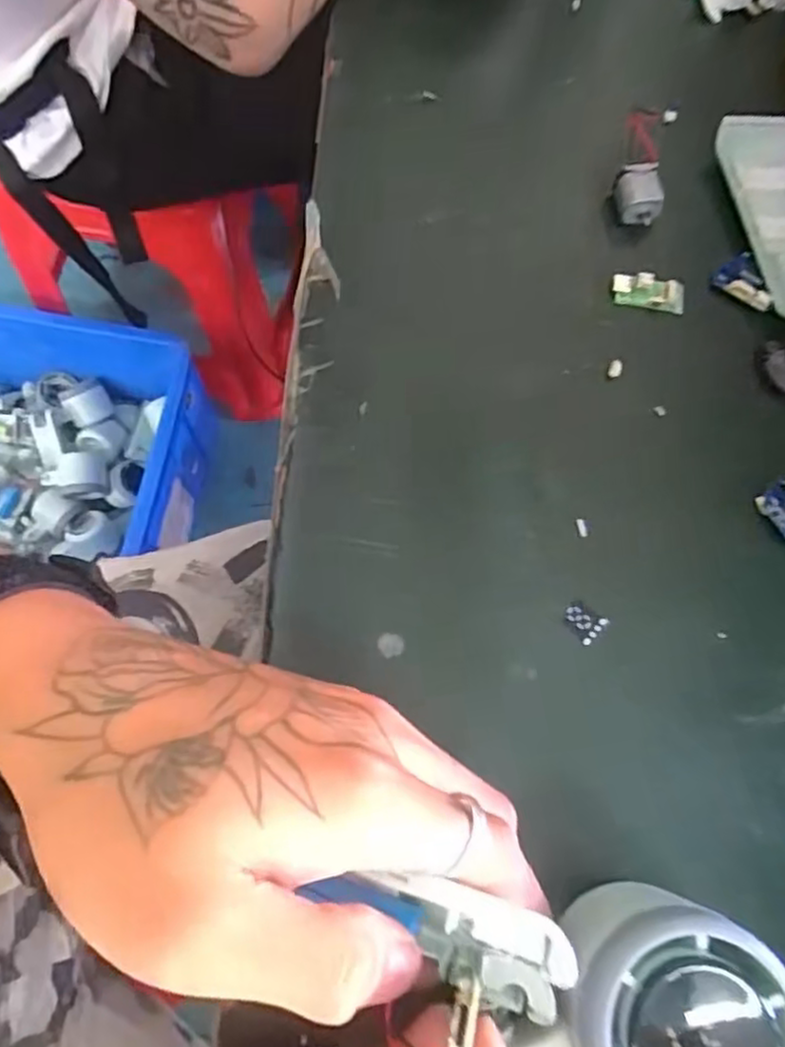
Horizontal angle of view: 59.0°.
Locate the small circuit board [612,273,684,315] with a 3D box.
[{"bbox_3d":[0.112,-0.101,0.305,0.032,0.006,0.014,10,72,1],"label":"small circuit board"}]

